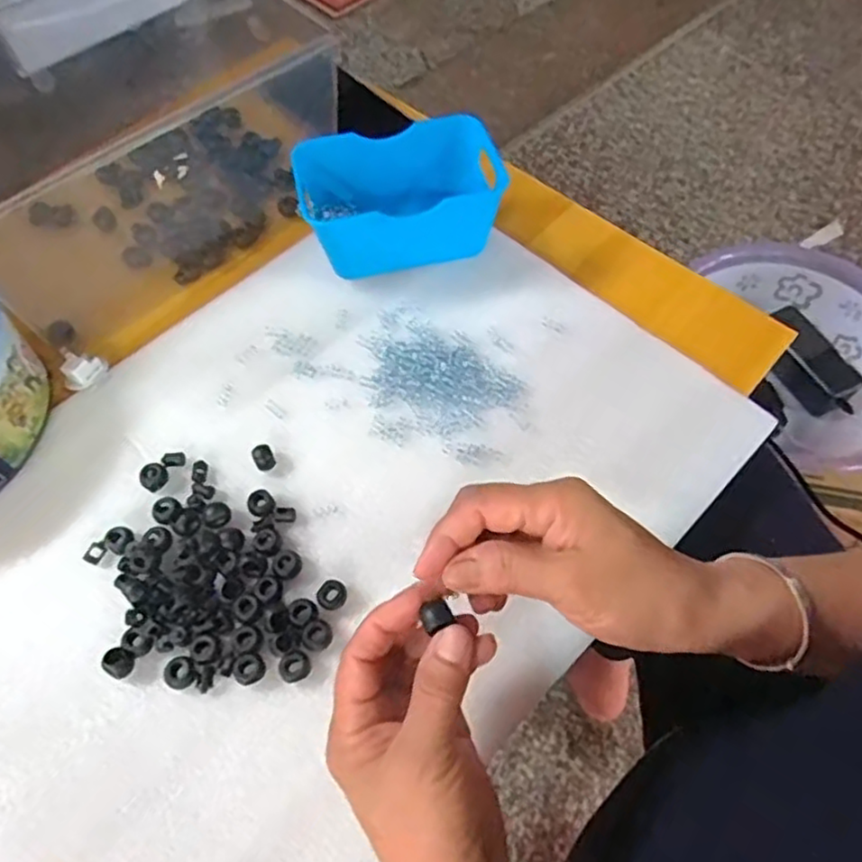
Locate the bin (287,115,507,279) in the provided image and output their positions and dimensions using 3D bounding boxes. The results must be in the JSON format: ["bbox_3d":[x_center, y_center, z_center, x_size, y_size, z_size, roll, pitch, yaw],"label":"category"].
[{"bbox_3d":[-0.025,-0.179,0.516,0.145,0.062,0.093,-11,61,-5],"label":"bin"}]

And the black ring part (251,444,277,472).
[{"bbox_3d":[-0.112,0.018,0.448,0.013,0.011,0.015,-26,65,-13],"label":"black ring part"}]

